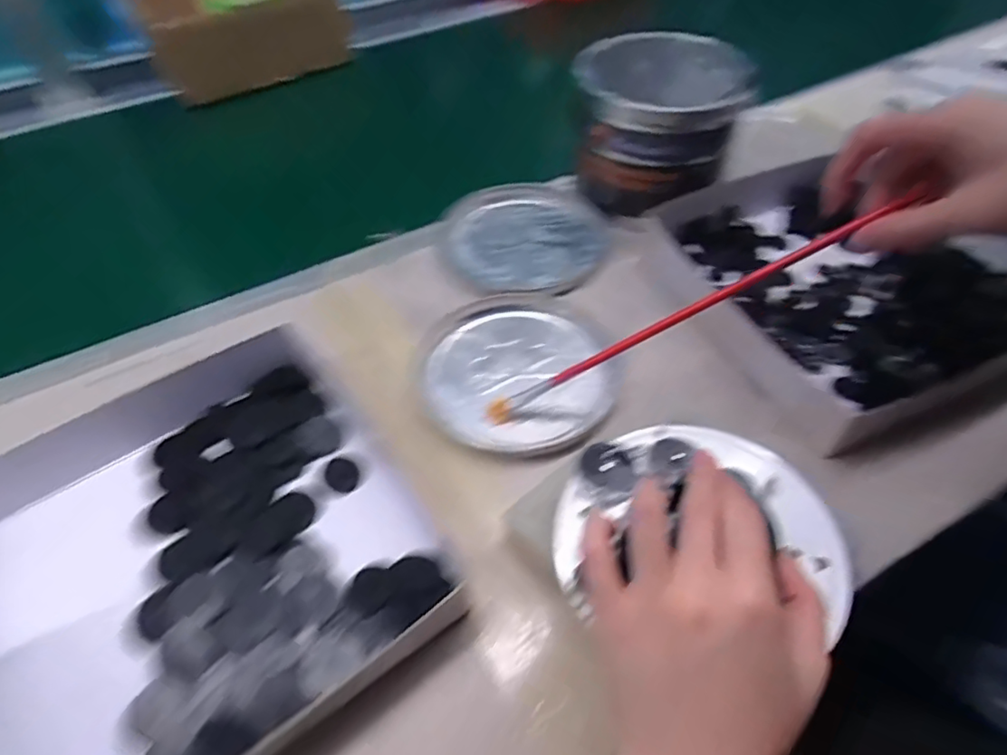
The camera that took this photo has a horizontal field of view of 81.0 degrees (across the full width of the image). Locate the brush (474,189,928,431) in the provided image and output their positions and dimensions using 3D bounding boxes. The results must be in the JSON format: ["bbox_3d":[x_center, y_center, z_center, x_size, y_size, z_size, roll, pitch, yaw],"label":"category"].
[{"bbox_3d":[0.091,-0.030,0.327,0.238,0.011,0.014,-28,48,21],"label":"brush"}]

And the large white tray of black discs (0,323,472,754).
[{"bbox_3d":[-0.167,0.086,0.305,0.219,0.034,0.231,-30,55,-21],"label":"large white tray of black discs"}]

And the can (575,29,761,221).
[{"bbox_3d":[0.119,-0.199,0.478,0.116,0.107,0.129,17,53,16],"label":"can"}]

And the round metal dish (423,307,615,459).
[{"bbox_3d":[0.008,-0.003,0.380,0.113,0.019,0.119,-1,50,2],"label":"round metal dish"}]

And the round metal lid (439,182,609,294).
[{"bbox_3d":[0.017,-0.113,0.471,0.122,0.012,0.136,-25,53,-17],"label":"round metal lid"}]

